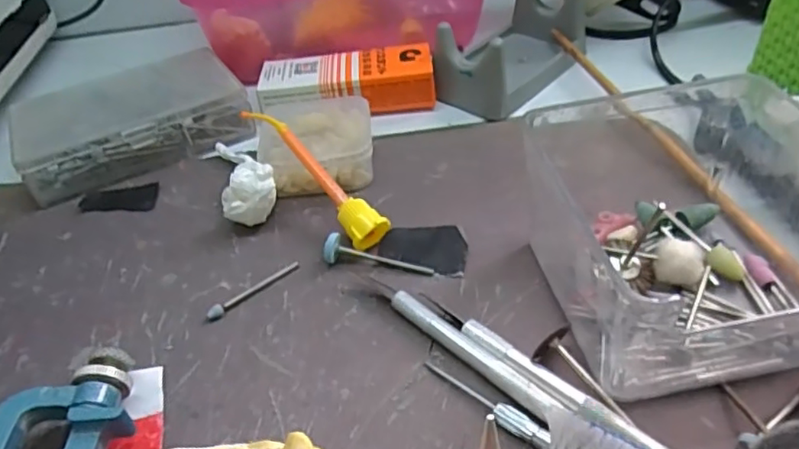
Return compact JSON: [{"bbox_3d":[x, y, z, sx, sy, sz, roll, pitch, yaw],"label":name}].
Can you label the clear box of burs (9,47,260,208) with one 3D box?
[{"bbox_3d":[-0.145,-0.062,0.331,0.114,0.030,0.083,-20,45,-15],"label":"clear box of burs"}]

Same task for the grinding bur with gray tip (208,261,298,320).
[{"bbox_3d":[-0.060,0.026,0.247,0.042,0.005,0.005,-34,50,-27],"label":"grinding bur with gray tip"}]

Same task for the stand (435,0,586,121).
[{"bbox_3d":[0.066,-0.104,0.350,0.052,0.036,0.101,27,52,30],"label":"stand"}]

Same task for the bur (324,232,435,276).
[{"bbox_3d":[-0.009,0.012,0.251,0.045,0.013,0.009,3,44,9],"label":"bur"}]

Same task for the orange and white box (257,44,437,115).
[{"bbox_3d":[-0.030,-0.081,0.344,0.096,0.026,0.036,-8,43,-2],"label":"orange and white box"}]

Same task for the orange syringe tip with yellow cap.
[{"bbox_3d":[-0.039,-0.024,0.272,0.016,0.014,0.088,-33,65,-26],"label":"orange syringe tip with yellow cap"}]

